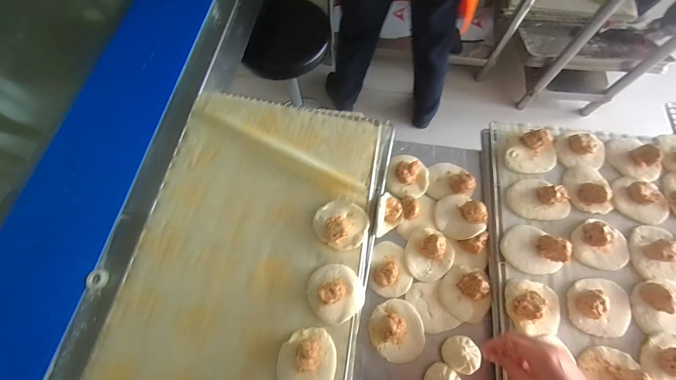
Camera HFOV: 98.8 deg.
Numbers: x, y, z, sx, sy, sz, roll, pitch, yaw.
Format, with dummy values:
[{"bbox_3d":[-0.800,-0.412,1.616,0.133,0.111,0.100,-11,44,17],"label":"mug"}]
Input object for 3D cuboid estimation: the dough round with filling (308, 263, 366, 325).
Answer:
[{"bbox_3d":[-0.004,0.162,0.462,0.084,0.038,0.091,0,69,0],"label":"dough round with filling"}]

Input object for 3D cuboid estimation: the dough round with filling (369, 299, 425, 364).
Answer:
[{"bbox_3d":[0.099,0.232,0.476,0.087,0.035,0.092,0,69,0],"label":"dough round with filling"}]

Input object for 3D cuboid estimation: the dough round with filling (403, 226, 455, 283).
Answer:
[{"bbox_3d":[0.167,0.113,0.521,0.085,0.034,0.090,0,69,0],"label":"dough round with filling"}]

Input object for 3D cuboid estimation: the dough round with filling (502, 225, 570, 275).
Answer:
[{"bbox_3d":[0.338,0.099,0.494,0.095,0.028,0.078,15,70,6],"label":"dough round with filling"}]

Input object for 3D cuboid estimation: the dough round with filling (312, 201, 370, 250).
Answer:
[{"bbox_3d":[0.006,0.056,0.502,0.091,0.037,0.084,0,69,0],"label":"dough round with filling"}]

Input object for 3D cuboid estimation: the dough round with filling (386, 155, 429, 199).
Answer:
[{"bbox_3d":[0.141,-0.033,0.572,0.081,0.031,0.089,6,69,3],"label":"dough round with filling"}]

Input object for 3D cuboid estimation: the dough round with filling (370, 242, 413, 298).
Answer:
[{"bbox_3d":[0.091,0.139,0.515,0.071,0.031,0.094,-13,70,-4],"label":"dough round with filling"}]

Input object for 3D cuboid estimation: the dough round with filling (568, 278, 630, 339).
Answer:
[{"bbox_3d":[0.429,0.187,0.460,0.098,0.030,0.085,2,69,1],"label":"dough round with filling"}]

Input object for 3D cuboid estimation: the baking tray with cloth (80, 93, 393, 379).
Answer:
[{"bbox_3d":[-0.147,0.103,0.500,0.405,0.054,0.598,10,70,4],"label":"baking tray with cloth"}]

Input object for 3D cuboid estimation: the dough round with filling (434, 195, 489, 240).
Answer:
[{"bbox_3d":[0.230,0.046,0.537,0.081,0.034,0.085,0,69,0],"label":"dough round with filling"}]

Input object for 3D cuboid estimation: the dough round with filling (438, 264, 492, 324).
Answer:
[{"bbox_3d":[0.224,0.175,0.499,0.084,0.025,0.089,0,69,0],"label":"dough round with filling"}]

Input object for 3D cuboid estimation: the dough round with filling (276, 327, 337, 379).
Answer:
[{"bbox_3d":[-0.047,0.260,0.427,0.088,0.037,0.092,0,69,0],"label":"dough round with filling"}]

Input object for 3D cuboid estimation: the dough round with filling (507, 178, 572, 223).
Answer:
[{"bbox_3d":[0.371,0.015,0.526,0.093,0.028,0.089,-25,71,-9],"label":"dough round with filling"}]

